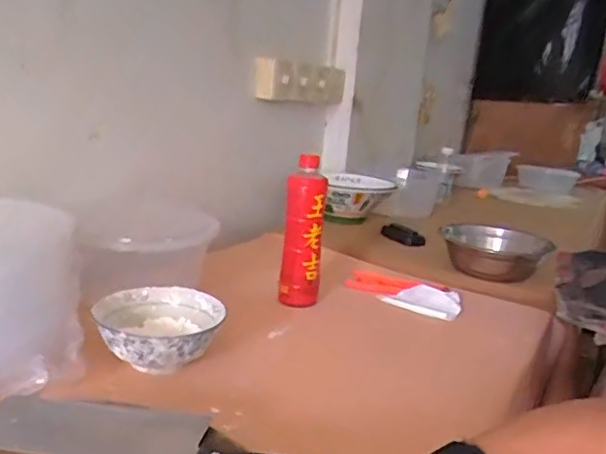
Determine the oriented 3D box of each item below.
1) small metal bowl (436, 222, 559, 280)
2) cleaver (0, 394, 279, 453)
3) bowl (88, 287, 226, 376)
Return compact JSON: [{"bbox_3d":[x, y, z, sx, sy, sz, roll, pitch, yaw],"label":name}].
[{"bbox_3d":[0.356,0.047,1.104,0.194,0.065,0.176,7,13,10],"label":"small metal bowl"},{"bbox_3d":[-0.114,0.166,0.472,0.288,0.014,0.081,6,13,6],"label":"cleaver"},{"bbox_3d":[-0.163,0.118,0.689,0.136,0.053,0.137,5,13,-1],"label":"bowl"}]

